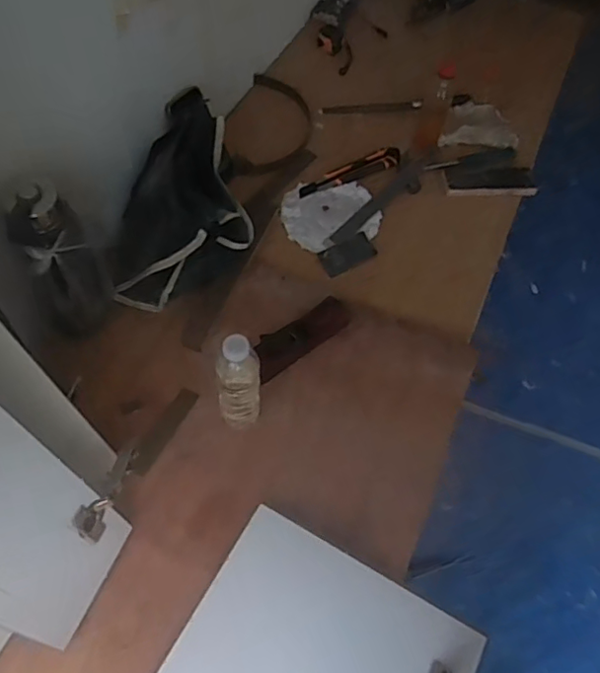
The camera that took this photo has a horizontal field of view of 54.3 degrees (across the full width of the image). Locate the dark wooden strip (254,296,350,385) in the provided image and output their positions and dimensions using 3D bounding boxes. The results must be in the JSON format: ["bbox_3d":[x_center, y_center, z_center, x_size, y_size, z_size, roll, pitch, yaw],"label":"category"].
[{"bbox_3d":[0.001,0.001,0.889,0.193,0.059,0.050,-33,67,-24],"label":"dark wooden strip"}]

